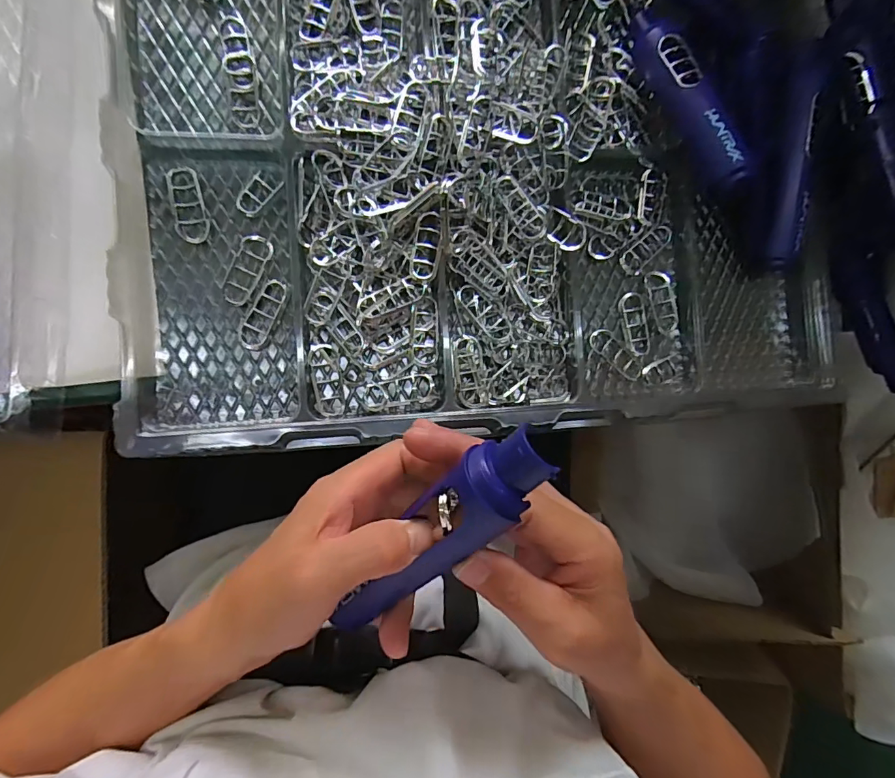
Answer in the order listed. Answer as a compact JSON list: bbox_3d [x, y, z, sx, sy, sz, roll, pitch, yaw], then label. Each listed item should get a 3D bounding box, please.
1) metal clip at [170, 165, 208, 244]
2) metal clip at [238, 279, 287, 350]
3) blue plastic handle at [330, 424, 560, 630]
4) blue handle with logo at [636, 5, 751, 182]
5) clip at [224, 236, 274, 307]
[{"bbox_3d":[-0.185,-0.131,0.340,0.020,0.004,0.054,-9,91,-10],"label":"metal clip"},{"bbox_3d":[-0.134,-0.054,0.347,0.020,0.005,0.053,26,85,-8],"label":"metal clip"},{"bbox_3d":[-0.011,0.081,0.237,0.032,0.025,0.168,35,122,-4],"label":"blue plastic handle"},{"bbox_3d":[0.184,-0.225,0.369,0.026,0.032,0.168,-17,72,-5],"label":"blue handle with logo"},{"bbox_3d":[-0.146,-0.086,0.348,0.023,0.005,0.052,21,86,-9],"label":"clip"}]

